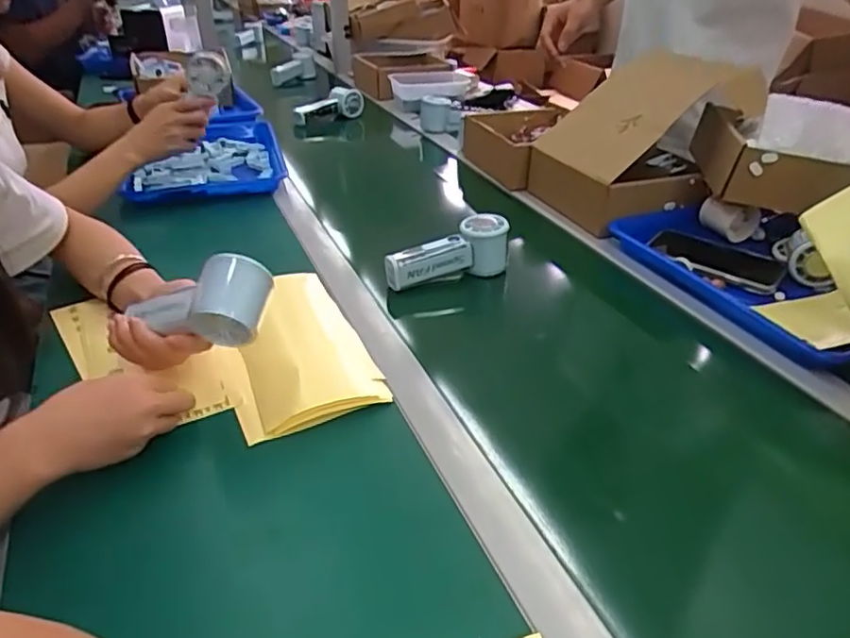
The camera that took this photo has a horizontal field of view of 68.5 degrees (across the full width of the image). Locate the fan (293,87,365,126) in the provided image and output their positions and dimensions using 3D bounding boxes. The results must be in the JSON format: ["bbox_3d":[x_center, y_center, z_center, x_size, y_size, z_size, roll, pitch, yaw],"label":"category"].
[{"bbox_3d":[-0.208,-0.455,1.328,0.170,0.049,0.062,-20,37,-30],"label":"fan"}]

